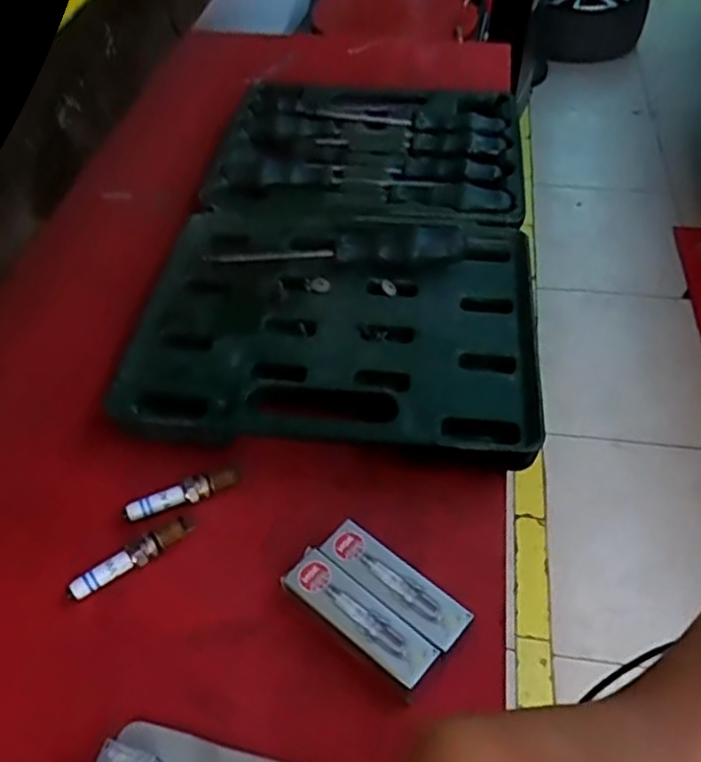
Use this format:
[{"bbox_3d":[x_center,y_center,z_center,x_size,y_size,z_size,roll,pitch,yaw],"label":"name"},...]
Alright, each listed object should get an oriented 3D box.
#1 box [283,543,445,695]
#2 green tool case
[{"bbox_3d":[0.003,0.121,0.347,0.086,0.019,0.027,34,58,27],"label":"box"},{"bbox_3d":[0.002,-0.117,0.534,0.266,0.032,0.413,5,51,4],"label":"green tool case"}]

